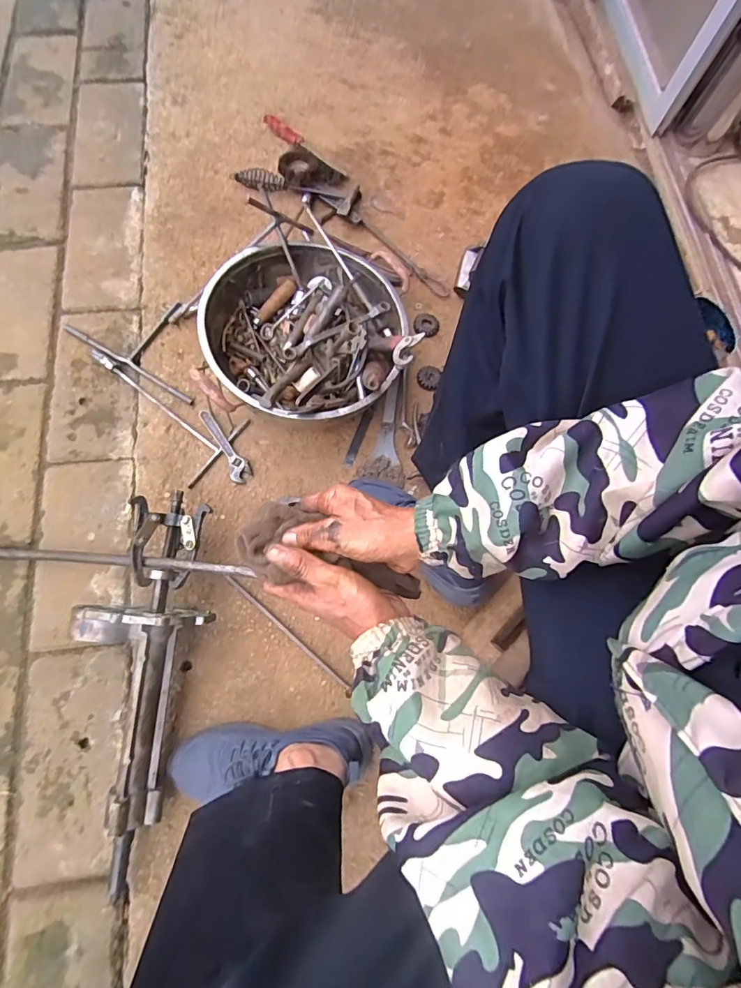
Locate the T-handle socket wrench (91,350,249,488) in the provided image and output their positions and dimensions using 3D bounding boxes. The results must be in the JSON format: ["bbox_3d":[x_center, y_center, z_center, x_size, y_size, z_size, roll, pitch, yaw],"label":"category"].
[{"bbox_3d":[-0.390,-0.157,0.843,0.317,0.021,0.149,33,73,9],"label":"T-handle socket wrench"}]

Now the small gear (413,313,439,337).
[{"bbox_3d":[0.109,-0.328,0.913,0.048,0.016,0.055,11,71,2],"label":"small gear"}]

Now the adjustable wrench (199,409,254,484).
[{"bbox_3d":[-0.250,-0.086,0.812,0.034,0.016,0.147,-29,74,-11],"label":"adjustable wrench"}]

